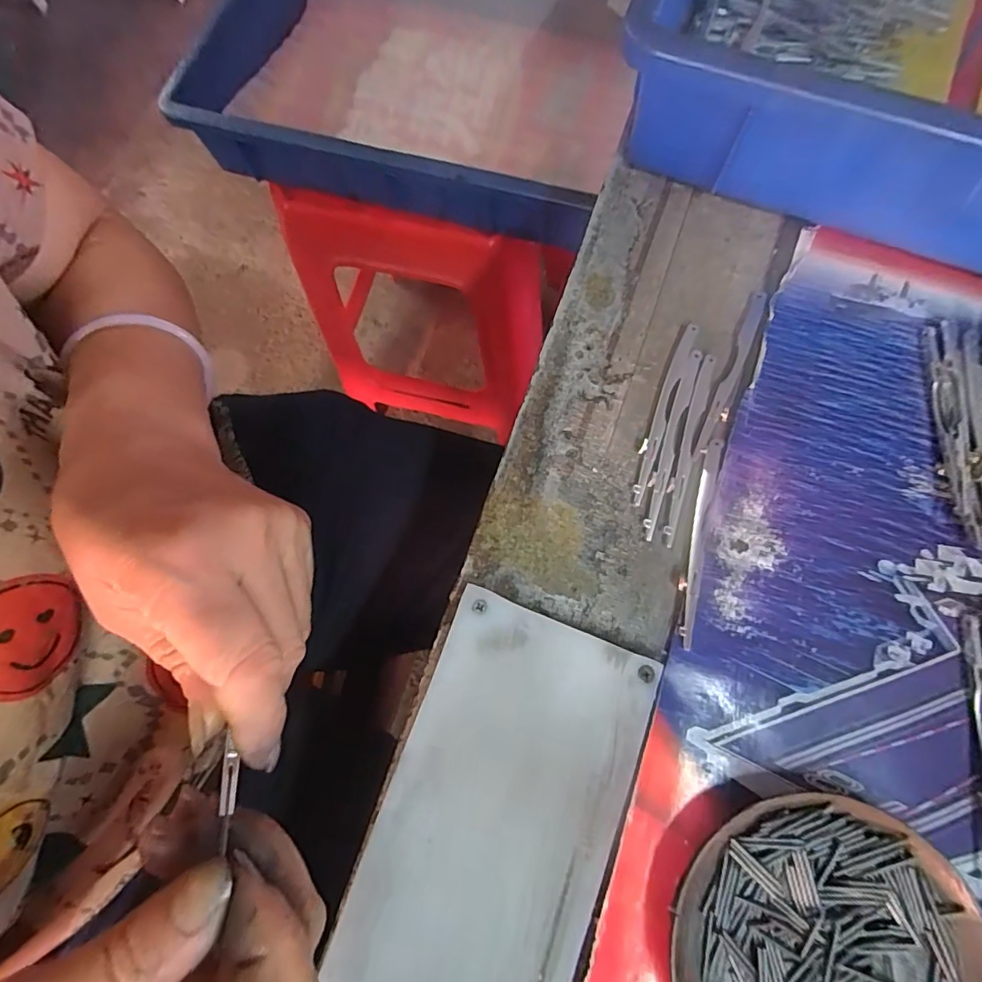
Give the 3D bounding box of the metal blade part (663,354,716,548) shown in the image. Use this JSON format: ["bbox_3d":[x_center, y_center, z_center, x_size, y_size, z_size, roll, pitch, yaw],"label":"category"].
[{"bbox_3d":[0.098,-0.023,0.256,0.008,0.004,0.100,17,77,6],"label":"metal blade part"}]

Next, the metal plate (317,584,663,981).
[{"bbox_3d":[-0.001,0.149,0.210,0.093,0.005,0.195,19,77,7],"label":"metal plate"}]

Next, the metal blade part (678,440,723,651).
[{"bbox_3d":[0.098,0.022,0.244,0.009,0.004,0.100,15,77,5],"label":"metal blade part"}]

